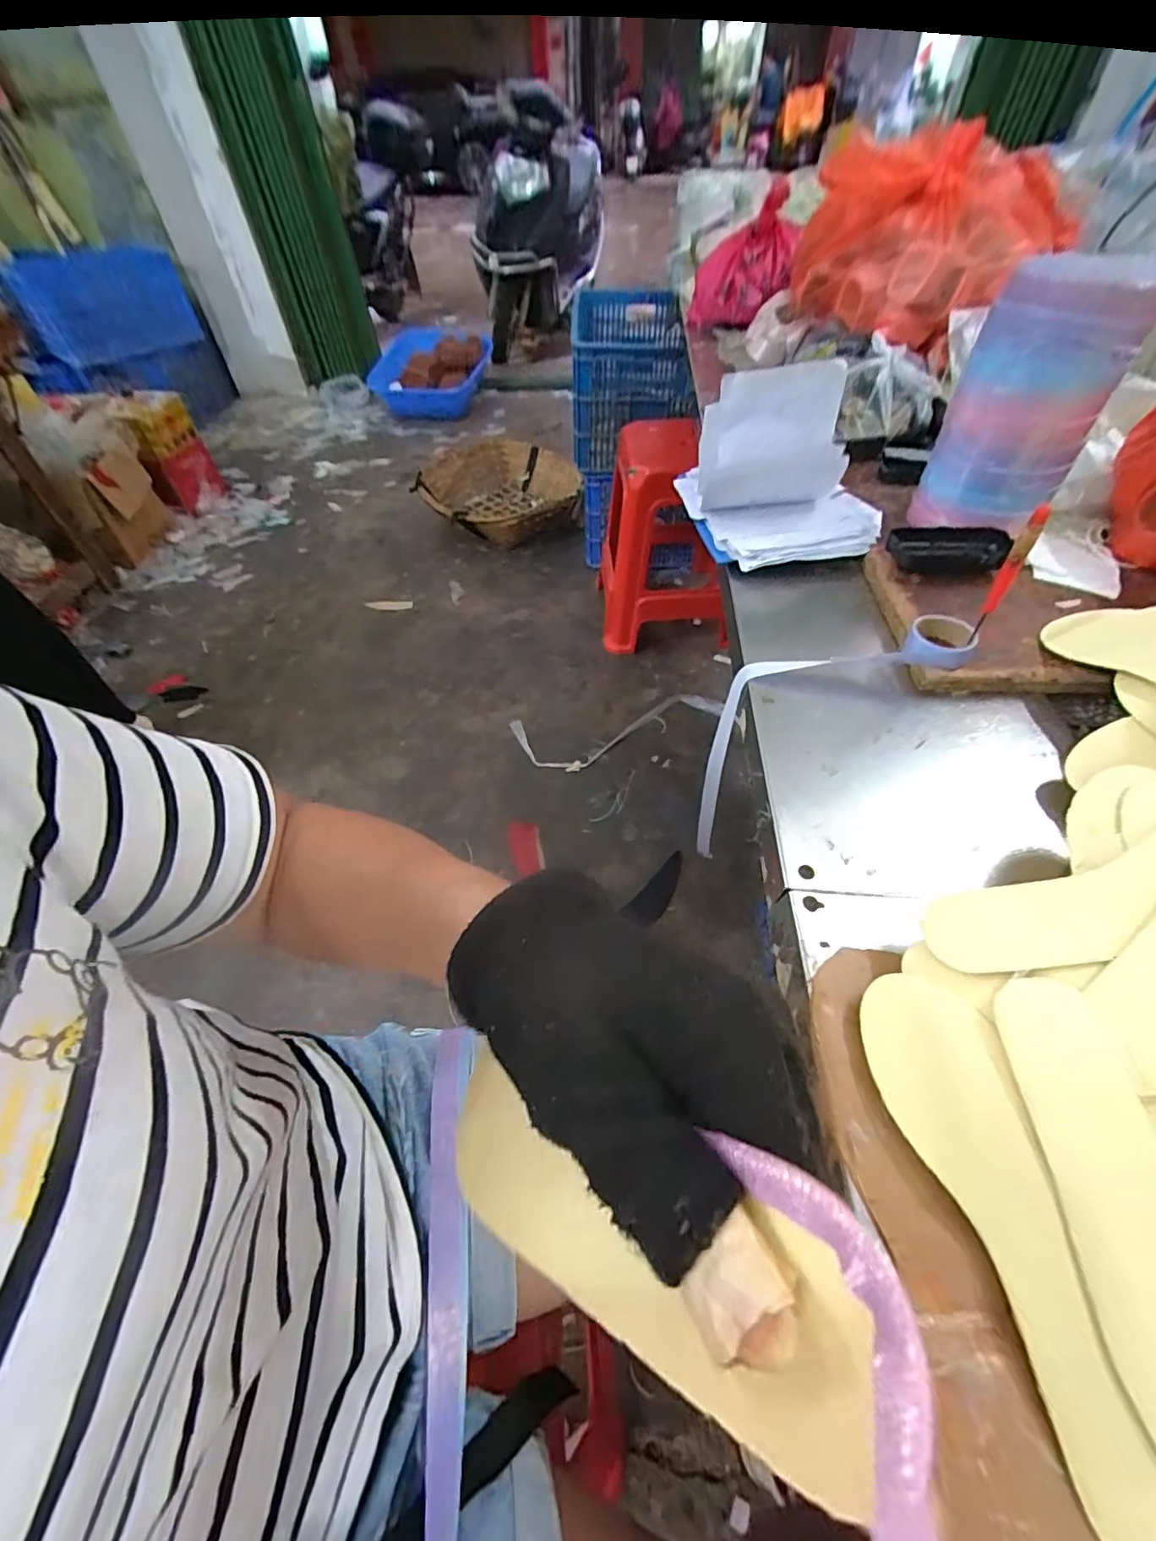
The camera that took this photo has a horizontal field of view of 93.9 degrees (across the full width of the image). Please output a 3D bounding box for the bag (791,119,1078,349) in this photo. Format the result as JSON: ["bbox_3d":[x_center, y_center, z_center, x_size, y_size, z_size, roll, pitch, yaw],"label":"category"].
[{"bbox_3d":[0.446,-0.658,0.688,0.279,0.174,0.238,1,52,3],"label":"bag"}]

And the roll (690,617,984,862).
[{"bbox_3d":[0.224,-0.015,0.556,0.187,0.314,0.047,2,52,3],"label":"roll"}]

